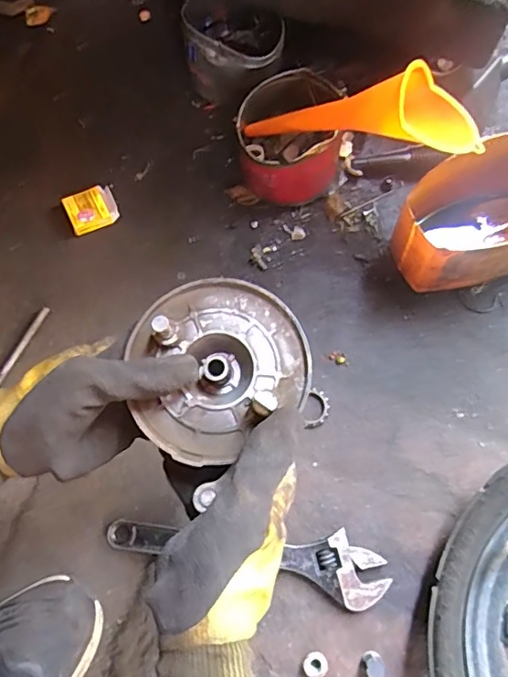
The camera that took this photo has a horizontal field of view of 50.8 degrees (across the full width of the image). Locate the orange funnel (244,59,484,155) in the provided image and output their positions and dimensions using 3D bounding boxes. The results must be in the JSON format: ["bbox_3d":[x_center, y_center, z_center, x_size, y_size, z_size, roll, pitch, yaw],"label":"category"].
[{"bbox_3d":[0.107,-0.241,0.594,0.257,0.101,0.069,13,73,40],"label":"orange funnel"}]

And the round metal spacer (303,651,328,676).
[{"bbox_3d":[0.060,0.320,0.522,0.024,0.011,0.022,0,75,0],"label":"round metal spacer"}]

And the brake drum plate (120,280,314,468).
[{"bbox_3d":[-0.028,0.018,0.379,0.125,0.029,0.115,0,75,0],"label":"brake drum plate"}]

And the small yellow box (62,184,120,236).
[{"bbox_3d":[-0.196,-0.155,0.649,0.056,0.028,0.046,-23,77,-6],"label":"small yellow box"}]

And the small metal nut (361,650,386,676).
[{"bbox_3d":[0.115,0.317,0.518,0.022,0.017,0.021,0,75,0],"label":"small metal nut"}]

